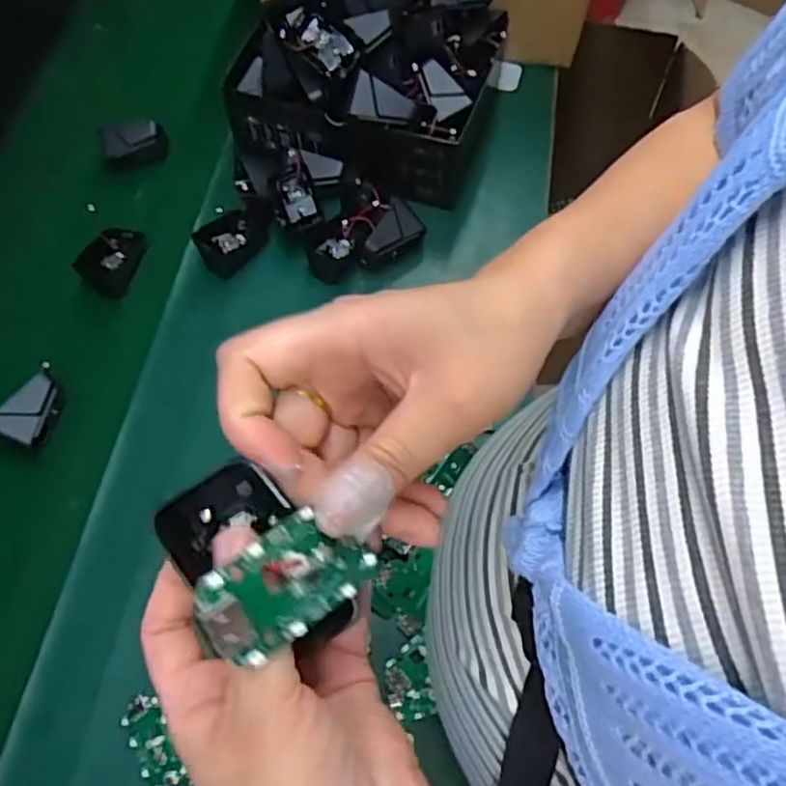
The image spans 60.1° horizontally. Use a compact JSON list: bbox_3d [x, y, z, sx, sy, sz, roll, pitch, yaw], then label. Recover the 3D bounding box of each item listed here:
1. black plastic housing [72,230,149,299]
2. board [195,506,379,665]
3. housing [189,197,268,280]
[{"bbox_3d":[-0.267,-0.132,0.653,0.051,0.025,0.072,22,66,11],"label":"black plastic housing"},{"bbox_3d":[-0.030,0.056,0.206,0.058,0.006,0.031,-32,93,-46],"label":"board"},{"bbox_3d":[-0.153,-0.149,0.649,0.071,0.027,0.044,-41,70,-17],"label":"housing"}]

